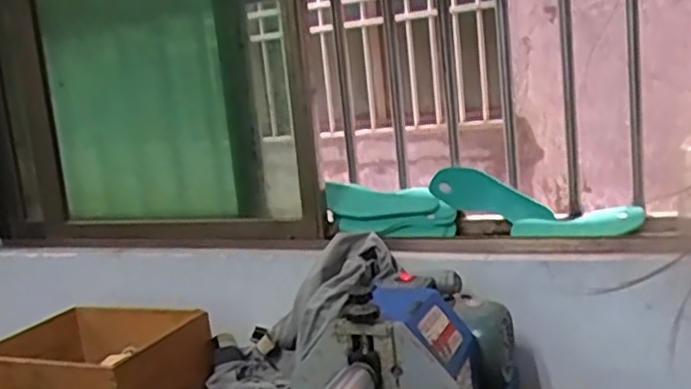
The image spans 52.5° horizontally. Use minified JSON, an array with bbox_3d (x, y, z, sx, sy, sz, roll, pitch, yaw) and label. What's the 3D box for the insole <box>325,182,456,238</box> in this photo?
[{"bbox_3d":[0.088,0.034,1.387,0.259,0.110,0.035,10,-18,11],"label":"insole"}]

